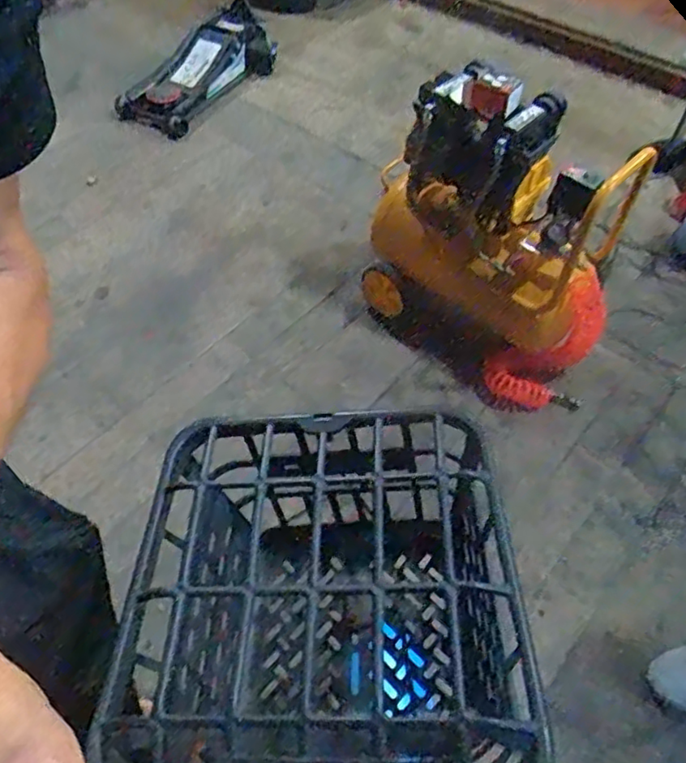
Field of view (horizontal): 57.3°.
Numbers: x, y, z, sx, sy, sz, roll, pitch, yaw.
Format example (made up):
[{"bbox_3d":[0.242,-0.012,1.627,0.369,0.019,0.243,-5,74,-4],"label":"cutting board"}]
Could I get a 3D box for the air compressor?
[{"bbox_3d":[0.329,-0.325,1.379,0.588,0.577,0.323,31,59,20],"label":"air compressor"}]

